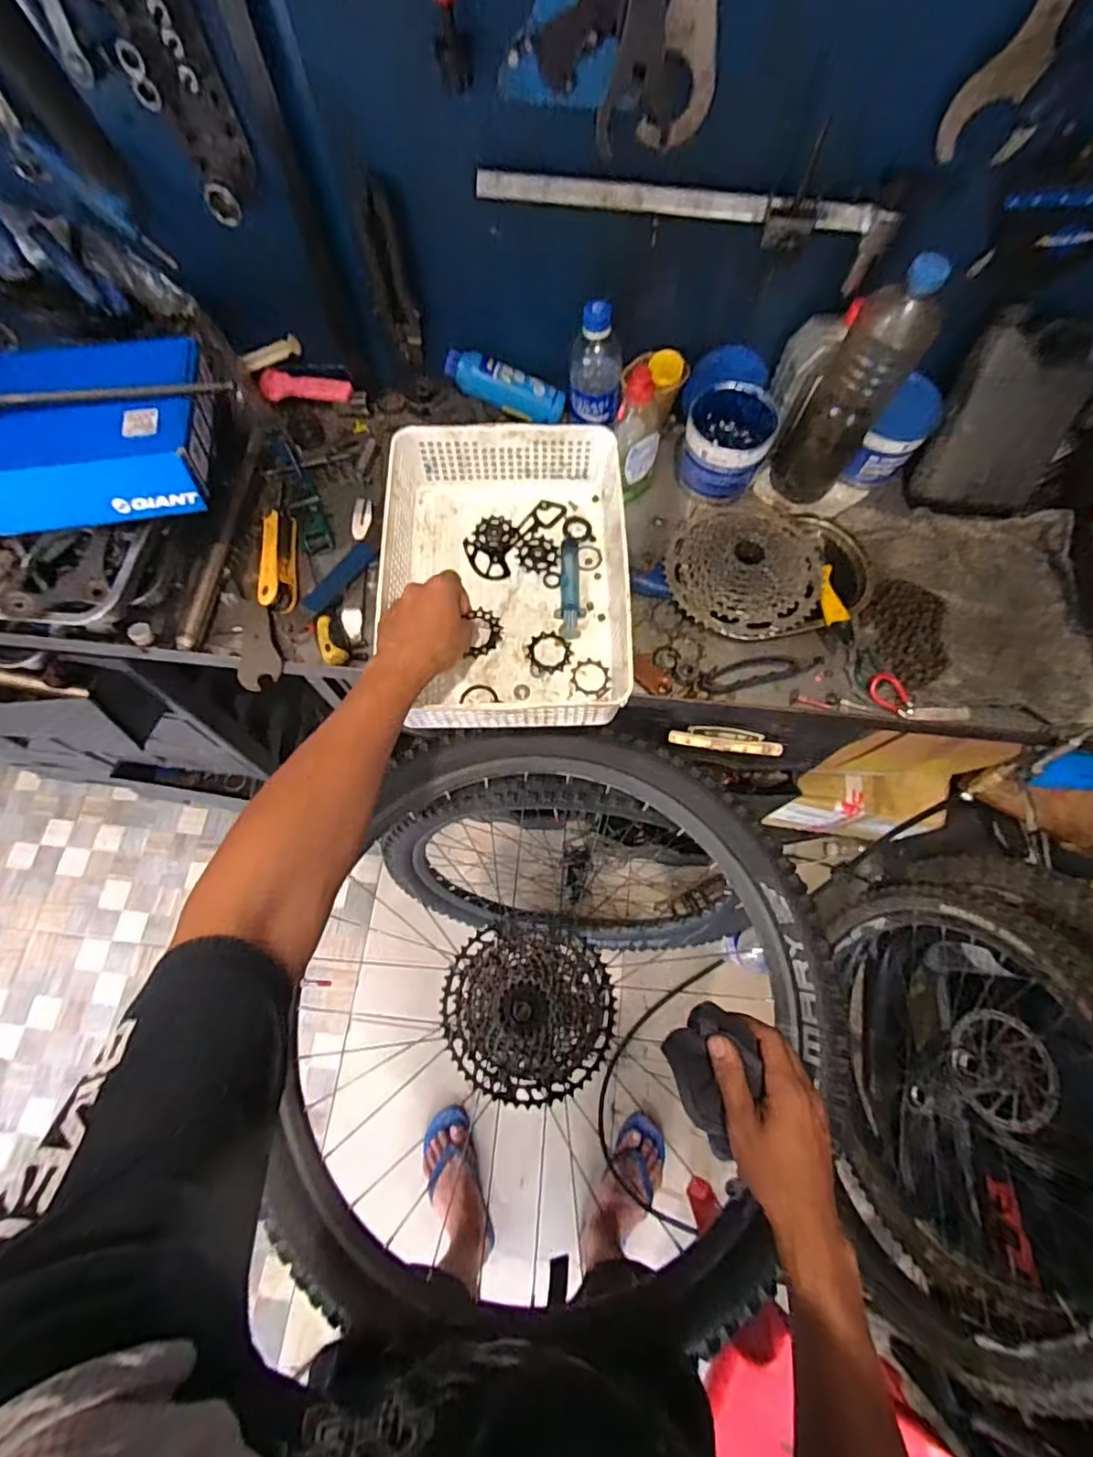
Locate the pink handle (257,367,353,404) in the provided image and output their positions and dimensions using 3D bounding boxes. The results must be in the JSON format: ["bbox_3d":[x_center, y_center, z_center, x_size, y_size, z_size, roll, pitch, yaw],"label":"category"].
[{"bbox_3d":[-0.318,-0.453,0.783,0.120,0.023,0.035,3,70,2],"label":"pink handle"}]

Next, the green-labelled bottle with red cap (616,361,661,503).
[{"bbox_3d":[0.105,-0.333,0.686,0.051,0.157,0.051,12,70,6],"label":"green-labelled bottle with red cap"}]

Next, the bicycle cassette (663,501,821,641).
[{"bbox_3d":[0.230,-0.192,0.686,0.174,0.050,0.186,12,70,6],"label":"bicycle cassette"}]

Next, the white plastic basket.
[{"bbox_3d":[-0.043,-0.164,0.632,0.238,0.092,0.327,-2,69,0],"label":"white plastic basket"}]

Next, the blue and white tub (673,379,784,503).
[{"bbox_3d":[0.217,-0.342,0.720,0.099,0.099,0.097,0,69,1],"label":"blue and white tub"}]

